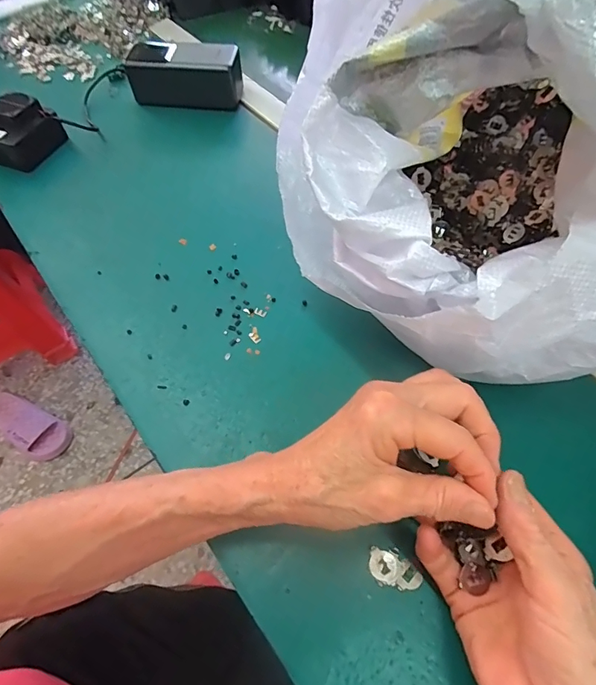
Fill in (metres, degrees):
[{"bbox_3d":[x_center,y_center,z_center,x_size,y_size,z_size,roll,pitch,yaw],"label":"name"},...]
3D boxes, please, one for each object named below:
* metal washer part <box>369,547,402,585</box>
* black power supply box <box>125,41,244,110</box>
[{"bbox_3d":[0.054,0.138,0.261,0.018,0.004,0.019,7,59,4],"label":"metal washer part"},{"bbox_3d":[-0.132,-0.316,0.505,0.125,0.056,0.046,3,59,2],"label":"black power supply box"}]

